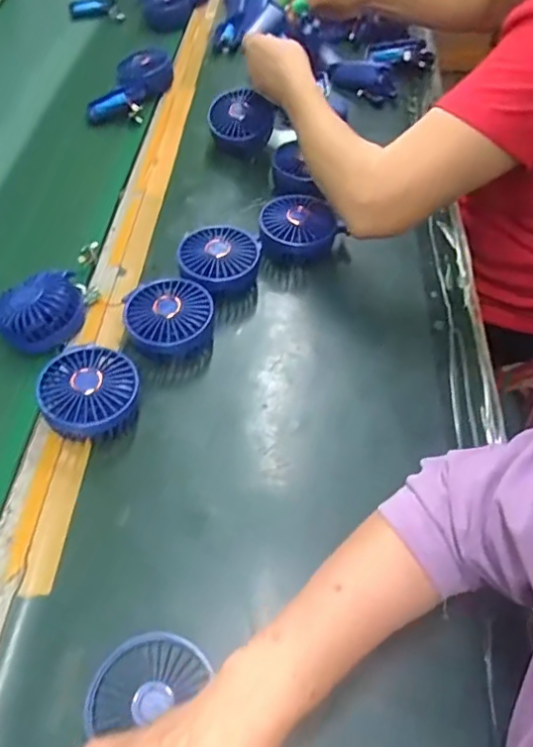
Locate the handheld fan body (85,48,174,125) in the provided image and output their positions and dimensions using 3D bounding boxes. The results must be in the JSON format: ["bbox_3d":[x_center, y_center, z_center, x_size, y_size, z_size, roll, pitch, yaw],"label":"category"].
[{"bbox_3d":[-0.213,-0.430,0.872,0.090,0.045,0.171,33,73,22],"label":"handheld fan body"}]

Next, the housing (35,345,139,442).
[{"bbox_3d":[-0.159,0.023,0.522,0.085,0.051,0.089,-1,53,2],"label":"housing"}]

